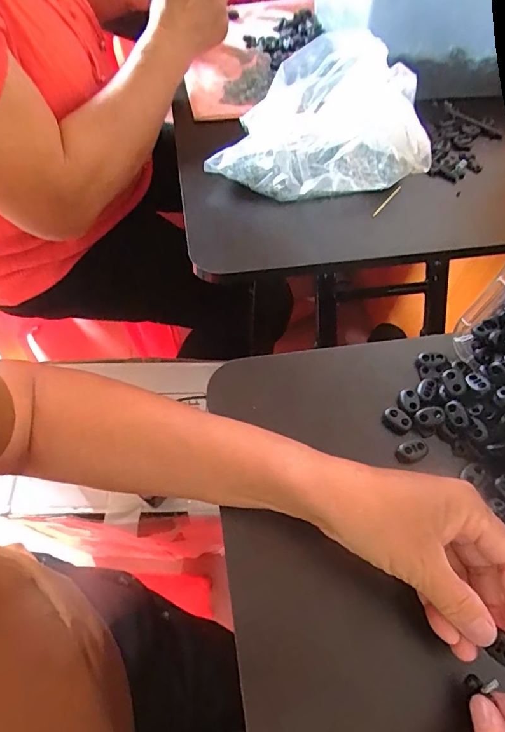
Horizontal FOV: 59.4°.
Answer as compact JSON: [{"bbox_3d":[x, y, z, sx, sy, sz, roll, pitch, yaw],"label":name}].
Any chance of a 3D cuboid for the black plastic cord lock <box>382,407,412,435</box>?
[{"bbox_3d":[0.112,0.041,0.339,0.014,0.010,0.022,-36,67,-20],"label":"black plastic cord lock"}]

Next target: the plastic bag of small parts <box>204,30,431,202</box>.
[{"bbox_3d":[0.061,-0.254,0.463,0.222,0.086,0.153,-15,62,-10],"label":"plastic bag of small parts"}]

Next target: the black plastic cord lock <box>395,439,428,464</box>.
[{"bbox_3d":[0.118,0.064,0.327,0.022,0.008,0.016,-21,63,-13],"label":"black plastic cord lock"}]

